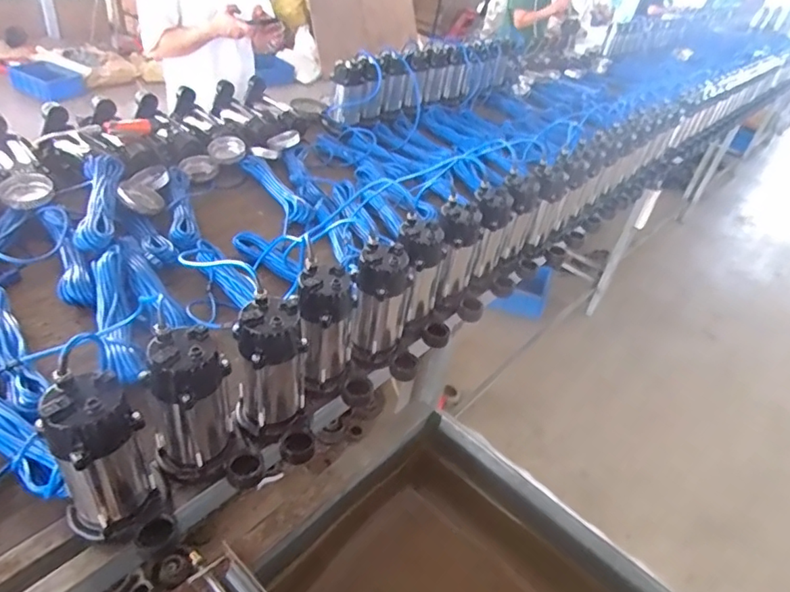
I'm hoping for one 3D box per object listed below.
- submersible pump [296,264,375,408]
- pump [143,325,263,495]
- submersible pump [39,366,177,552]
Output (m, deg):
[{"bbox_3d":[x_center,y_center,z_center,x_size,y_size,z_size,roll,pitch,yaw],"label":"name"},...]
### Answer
[{"bbox_3d":[-0.103,0.075,0.908,0.133,0.226,0.116,-2,39,-16],"label":"submersible pump"},{"bbox_3d":[-0.274,0.173,0.749,0.124,0.241,0.130,-12,43,-27],"label":"pump"},{"bbox_3d":[-0.357,0.224,0.669,0.118,0.245,0.135,-18,46,-33],"label":"submersible pump"}]

